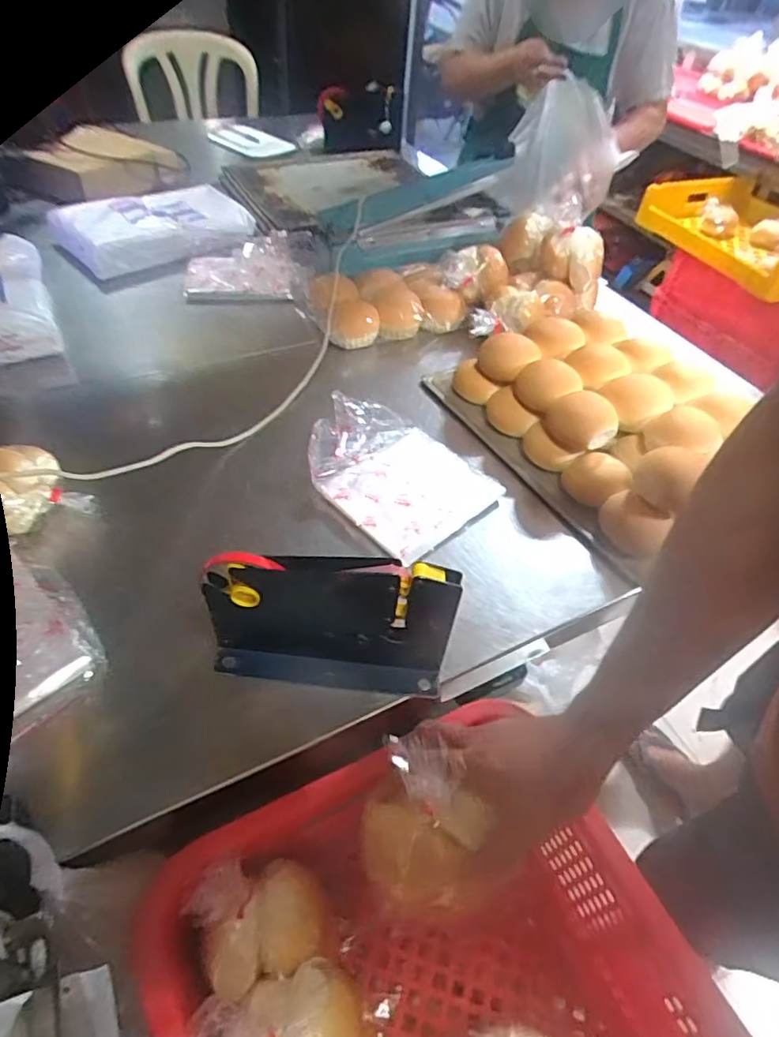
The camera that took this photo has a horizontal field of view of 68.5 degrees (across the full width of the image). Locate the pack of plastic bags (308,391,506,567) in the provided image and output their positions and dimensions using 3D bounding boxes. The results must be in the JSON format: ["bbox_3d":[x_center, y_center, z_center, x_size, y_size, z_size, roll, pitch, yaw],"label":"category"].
[{"bbox_3d":[-0.002,-0.077,0.724,0.184,0.056,0.254,-34,59,-30],"label":"pack of plastic bags"}]

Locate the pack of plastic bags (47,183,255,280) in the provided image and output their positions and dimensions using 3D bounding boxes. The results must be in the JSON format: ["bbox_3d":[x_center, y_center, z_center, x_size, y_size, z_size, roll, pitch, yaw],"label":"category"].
[{"bbox_3d":[-0.467,-0.607,1.167,0.255,0.044,0.364,38,55,25],"label":"pack of plastic bags"}]

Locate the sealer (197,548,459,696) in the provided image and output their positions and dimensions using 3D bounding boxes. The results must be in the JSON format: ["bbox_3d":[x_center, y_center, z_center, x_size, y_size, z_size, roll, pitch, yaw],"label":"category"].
[{"bbox_3d":[-0.055,0.092,0.508,0.214,0.143,0.045,6,48,0],"label":"sealer"}]

